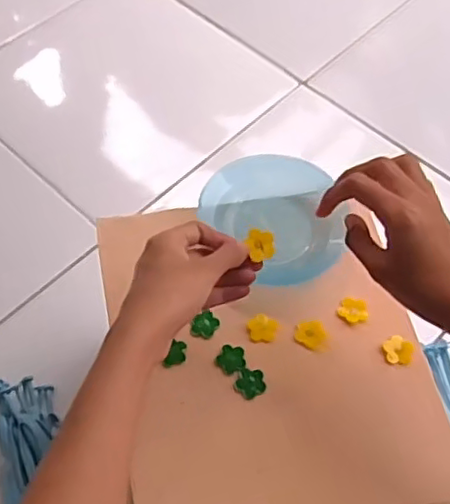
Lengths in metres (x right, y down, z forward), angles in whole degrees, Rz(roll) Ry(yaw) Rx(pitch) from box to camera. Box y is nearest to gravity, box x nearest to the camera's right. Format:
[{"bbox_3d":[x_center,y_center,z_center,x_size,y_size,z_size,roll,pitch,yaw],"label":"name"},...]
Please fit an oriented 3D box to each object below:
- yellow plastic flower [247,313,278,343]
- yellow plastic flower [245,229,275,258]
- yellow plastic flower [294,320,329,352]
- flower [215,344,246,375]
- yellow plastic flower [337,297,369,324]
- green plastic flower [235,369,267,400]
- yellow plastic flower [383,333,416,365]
[{"bbox_3d":[0.030,0.062,0.511,0.023,0.004,0.024,0,59,-1],"label":"yellow plastic flower"},{"bbox_3d":[0.027,-0.005,0.455,0.017,0.008,0.021,-3,83,-4],"label":"yellow plastic flower"},{"bbox_3d":[0.069,0.065,0.501,0.025,0.004,0.023,0,59,-1],"label":"yellow plastic flower"},{"bbox_3d":[0.006,0.084,0.497,0.023,0.004,0.023,0,59,-1],"label":"flower"},{"bbox_3d":[0.105,0.048,0.519,0.024,0.005,0.020,12,60,6],"label":"yellow plastic flower"},{"bbox_3d":[0.020,0.101,0.488,0.023,0.004,0.022,0,59,-1],"label":"green plastic flower"},{"bbox_3d":[0.137,0.078,0.498,0.023,0.008,0.021,0,59,-1],"label":"yellow plastic flower"}]

